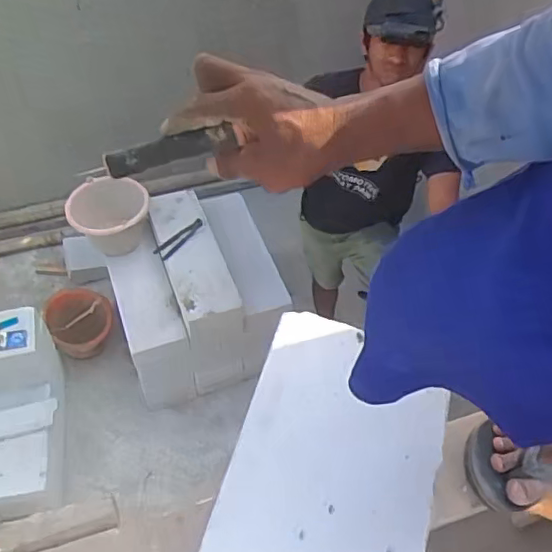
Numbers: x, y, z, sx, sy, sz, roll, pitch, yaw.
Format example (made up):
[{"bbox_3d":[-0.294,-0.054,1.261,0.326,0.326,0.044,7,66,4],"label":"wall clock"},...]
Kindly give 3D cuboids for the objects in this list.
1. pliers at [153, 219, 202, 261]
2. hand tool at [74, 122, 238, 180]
[{"bbox_3d":[-0.308,-0.117,1.858,0.177,0.021,0.061,-40,63,-5],"label":"pliers"},{"bbox_3d":[-0.086,-0.089,0.420,0.127,0.021,0.013,-9,49,21],"label":"hand tool"}]

